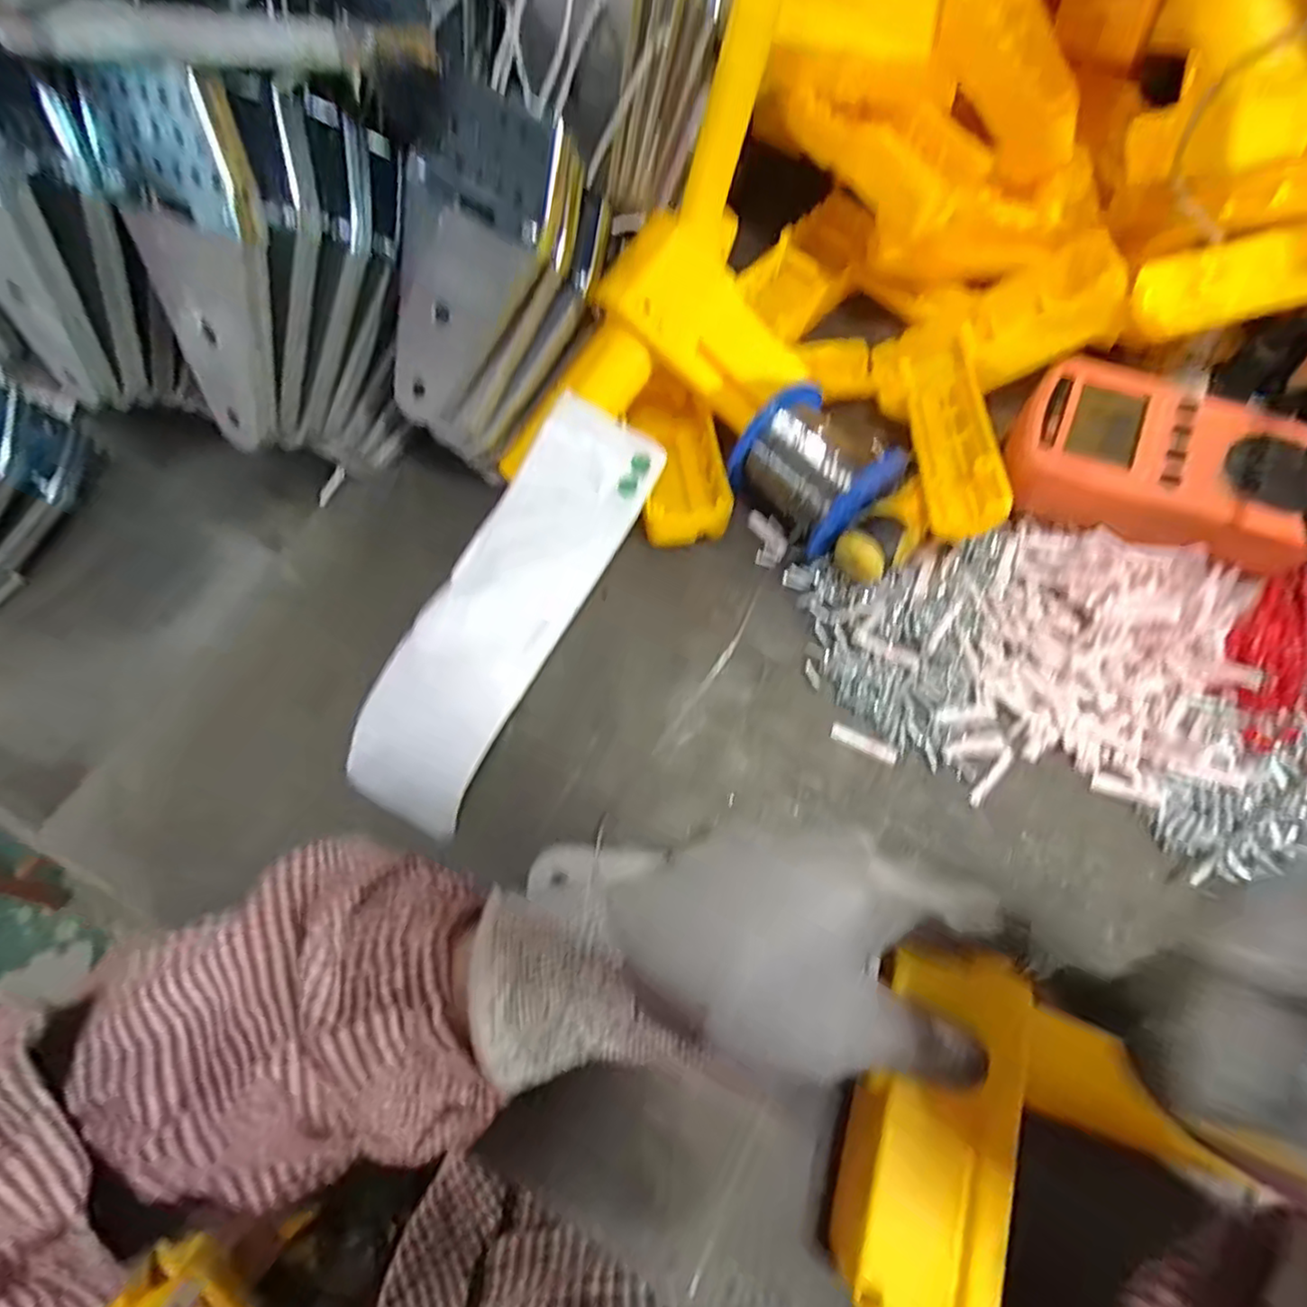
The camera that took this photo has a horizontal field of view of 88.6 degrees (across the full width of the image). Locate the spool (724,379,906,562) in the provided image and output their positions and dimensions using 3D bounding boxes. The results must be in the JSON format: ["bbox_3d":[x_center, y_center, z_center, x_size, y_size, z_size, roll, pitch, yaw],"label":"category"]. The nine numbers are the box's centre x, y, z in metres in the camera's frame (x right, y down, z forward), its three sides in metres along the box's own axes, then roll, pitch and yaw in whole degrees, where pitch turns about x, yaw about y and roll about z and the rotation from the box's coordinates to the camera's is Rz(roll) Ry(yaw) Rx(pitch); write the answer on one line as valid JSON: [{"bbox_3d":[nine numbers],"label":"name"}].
[{"bbox_3d":[0.078,-0.089,0.334,0.060,0.055,0.068,-37,72,-11],"label":"spool"}]

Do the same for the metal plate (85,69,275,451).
[{"bbox_3d":[-0.179,-0.149,0.272,0.071,0.130,0.010,15,40,17],"label":"metal plate"}]

